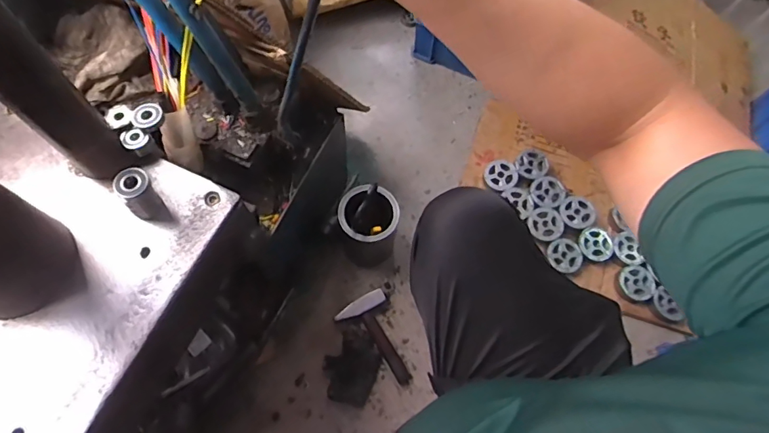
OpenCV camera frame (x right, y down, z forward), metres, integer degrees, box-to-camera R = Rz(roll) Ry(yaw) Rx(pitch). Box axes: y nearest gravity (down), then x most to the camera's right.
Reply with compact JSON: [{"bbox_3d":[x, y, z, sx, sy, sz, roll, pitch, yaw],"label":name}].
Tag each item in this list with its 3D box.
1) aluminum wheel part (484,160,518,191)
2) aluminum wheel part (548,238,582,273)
[{"bbox_3d":[0.275,-0.097,1.104,0.075,0.016,0.082,1,67,-2],"label":"aluminum wheel part"},{"bbox_3d":[0.402,0.087,1.039,0.073,0.017,0.073,6,67,0],"label":"aluminum wheel part"}]

